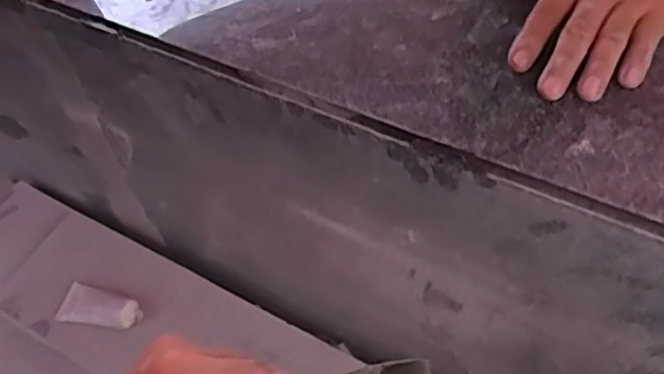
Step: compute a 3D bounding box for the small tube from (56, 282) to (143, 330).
[{"bbox_3d":[-0.251,0.131,0.715,0.103,0.019,0.045,5,52,25],"label":"small tube"}]

